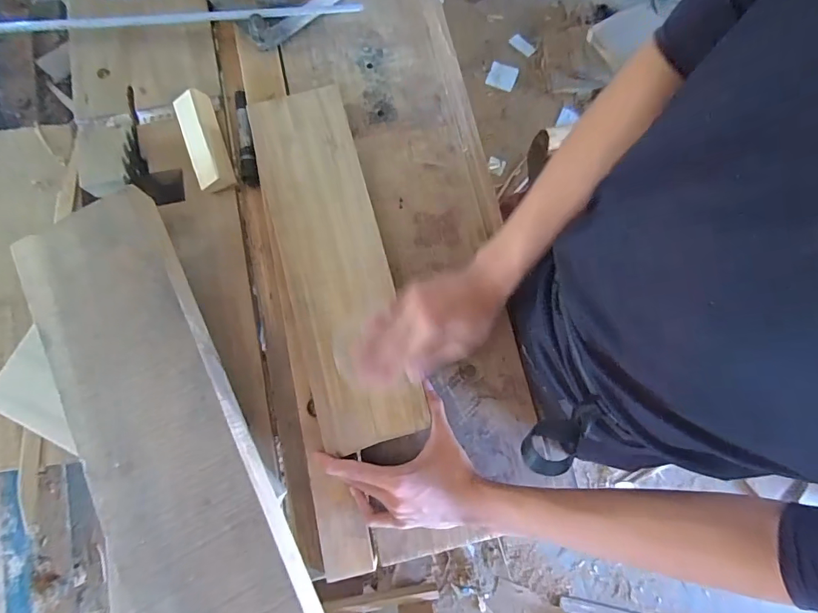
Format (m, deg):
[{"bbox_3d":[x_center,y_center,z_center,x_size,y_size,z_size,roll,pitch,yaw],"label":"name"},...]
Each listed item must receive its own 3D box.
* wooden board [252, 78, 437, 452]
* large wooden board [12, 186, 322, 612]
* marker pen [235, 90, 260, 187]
[{"bbox_3d":[-0.087,-0.056,0.475,0.118,0.026,0.410,-13,80,-3],"label":"wooden board"},{"bbox_3d":[-0.232,0.133,0.402,0.144,0.032,0.506,-26,80,-5],"label":"large wooden board"},{"bbox_3d":[-0.213,-0.218,0.544,0.023,0.017,0.131,-11,79,-3],"label":"marker pen"}]

